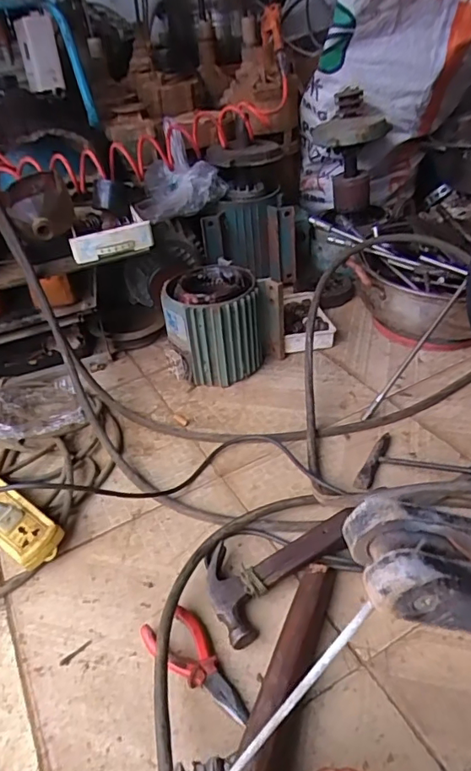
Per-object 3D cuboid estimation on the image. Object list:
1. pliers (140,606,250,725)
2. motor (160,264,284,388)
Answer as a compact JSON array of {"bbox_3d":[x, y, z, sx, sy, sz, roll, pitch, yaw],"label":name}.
[{"bbox_3d":[-0.039,0.277,0.500,0.056,0.019,0.128,-25,41,-24],"label":"pliers"},{"bbox_3d":[-0.029,-0.100,0.876,0.176,0.162,0.132,-30,43,-28],"label":"motor"}]

